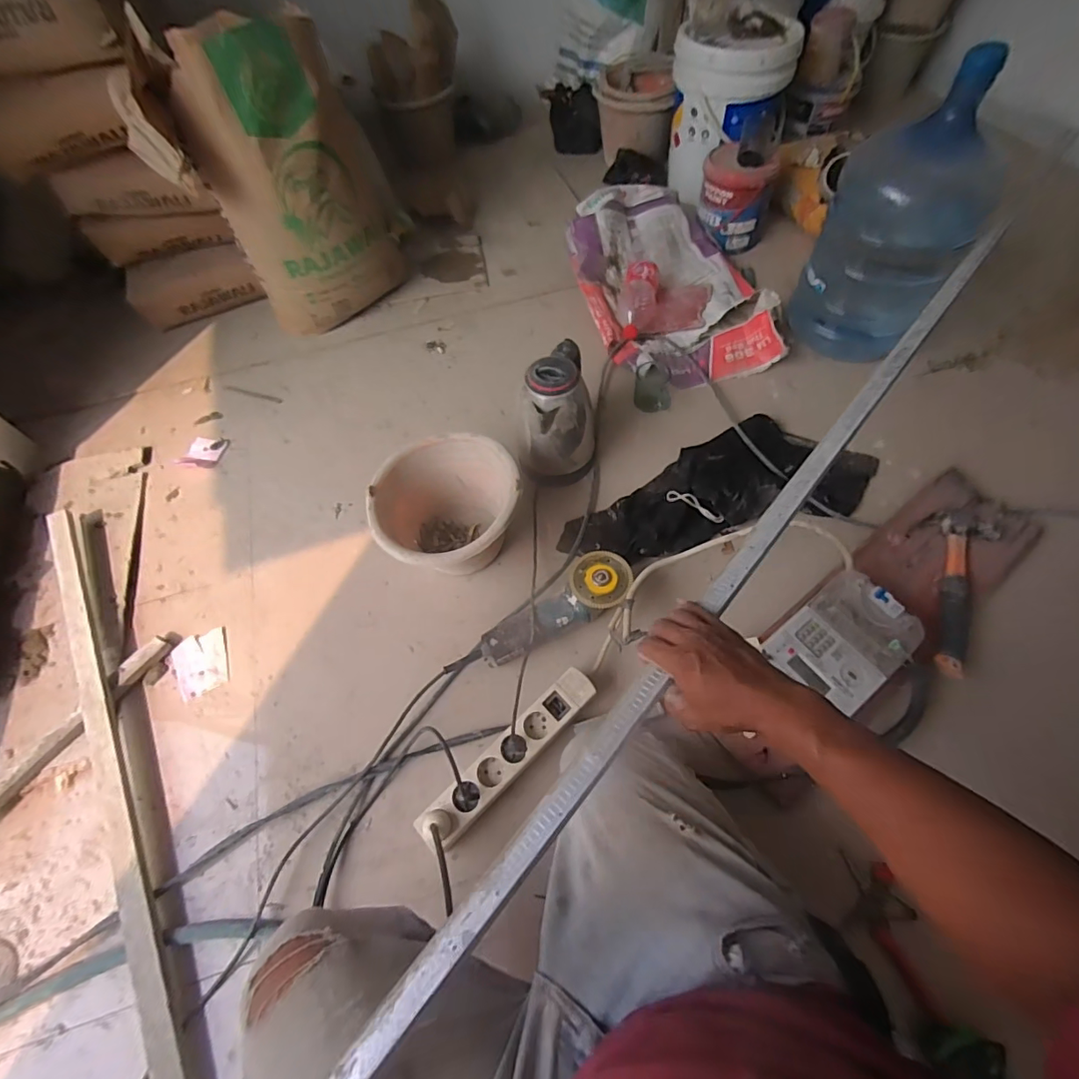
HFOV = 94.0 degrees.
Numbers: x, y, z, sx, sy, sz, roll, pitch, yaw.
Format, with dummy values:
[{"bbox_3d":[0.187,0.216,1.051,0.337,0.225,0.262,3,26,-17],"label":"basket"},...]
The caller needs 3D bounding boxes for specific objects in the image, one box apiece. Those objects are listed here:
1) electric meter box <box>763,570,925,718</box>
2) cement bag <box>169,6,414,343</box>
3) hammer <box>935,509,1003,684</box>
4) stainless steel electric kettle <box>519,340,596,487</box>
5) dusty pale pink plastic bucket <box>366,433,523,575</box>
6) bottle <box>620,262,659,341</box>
[{"bbox_3d":[0.429,0.148,0.715,0.198,0.058,0.132,-34,63,-15],"label":"electric meter box"},{"bbox_3d":[-0.472,-0.731,1.079,0.380,0.528,0.185,-33,63,-14],"label":"cement bag"},{"bbox_3d":[0.662,0.074,0.790,0.089,0.026,0.296,21,63,15],"label":"hammer"},{"bbox_3d":[0.039,-0.229,0.939,0.142,0.218,0.168,5,63,0],"label":"stainless steel electric kettle"},{"bbox_3d":[-0.155,-0.044,0.872,0.240,0.174,0.223,-2,60,3],"label":"dusty pale pink plastic bucket"},{"bbox_3d":[0.228,-0.547,1.173,0.085,0.066,0.184,10,80,2],"label":"bottle"}]

